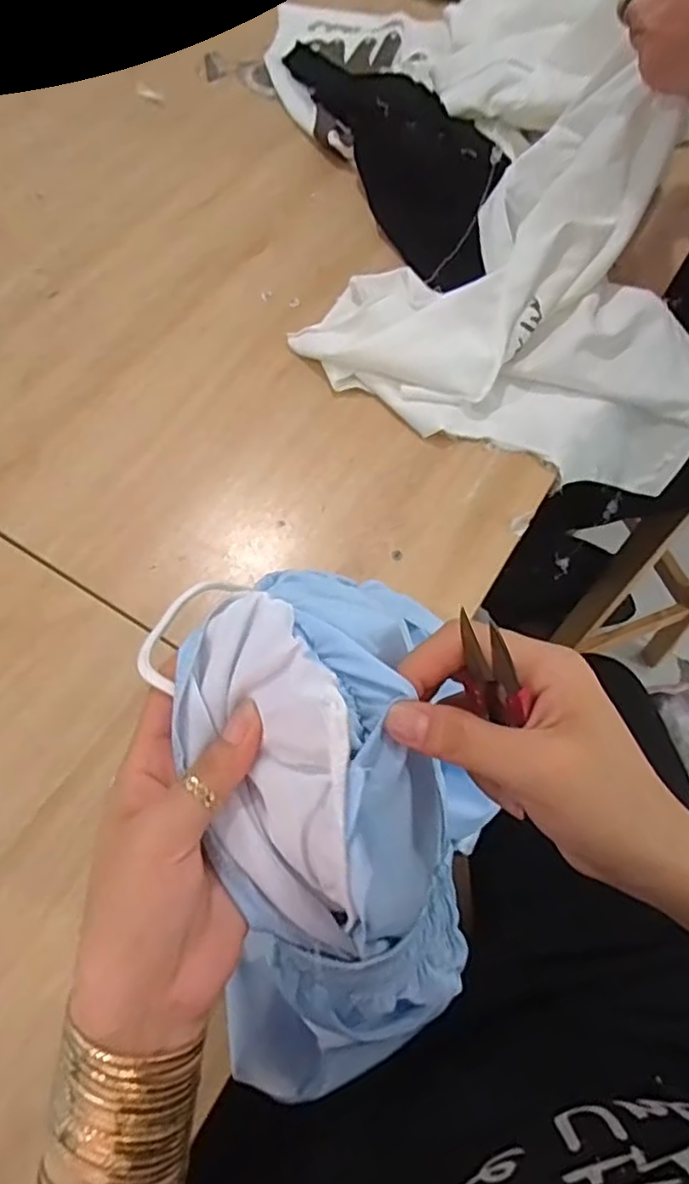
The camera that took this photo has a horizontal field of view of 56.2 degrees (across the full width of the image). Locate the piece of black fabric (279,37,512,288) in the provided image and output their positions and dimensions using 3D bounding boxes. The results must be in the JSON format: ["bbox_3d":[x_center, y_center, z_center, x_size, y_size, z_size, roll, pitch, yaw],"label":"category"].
[{"bbox_3d":[0.059,-0.455,0.649,0.123,0.050,0.403,-18,68,-11],"label":"piece of black fabric"}]

